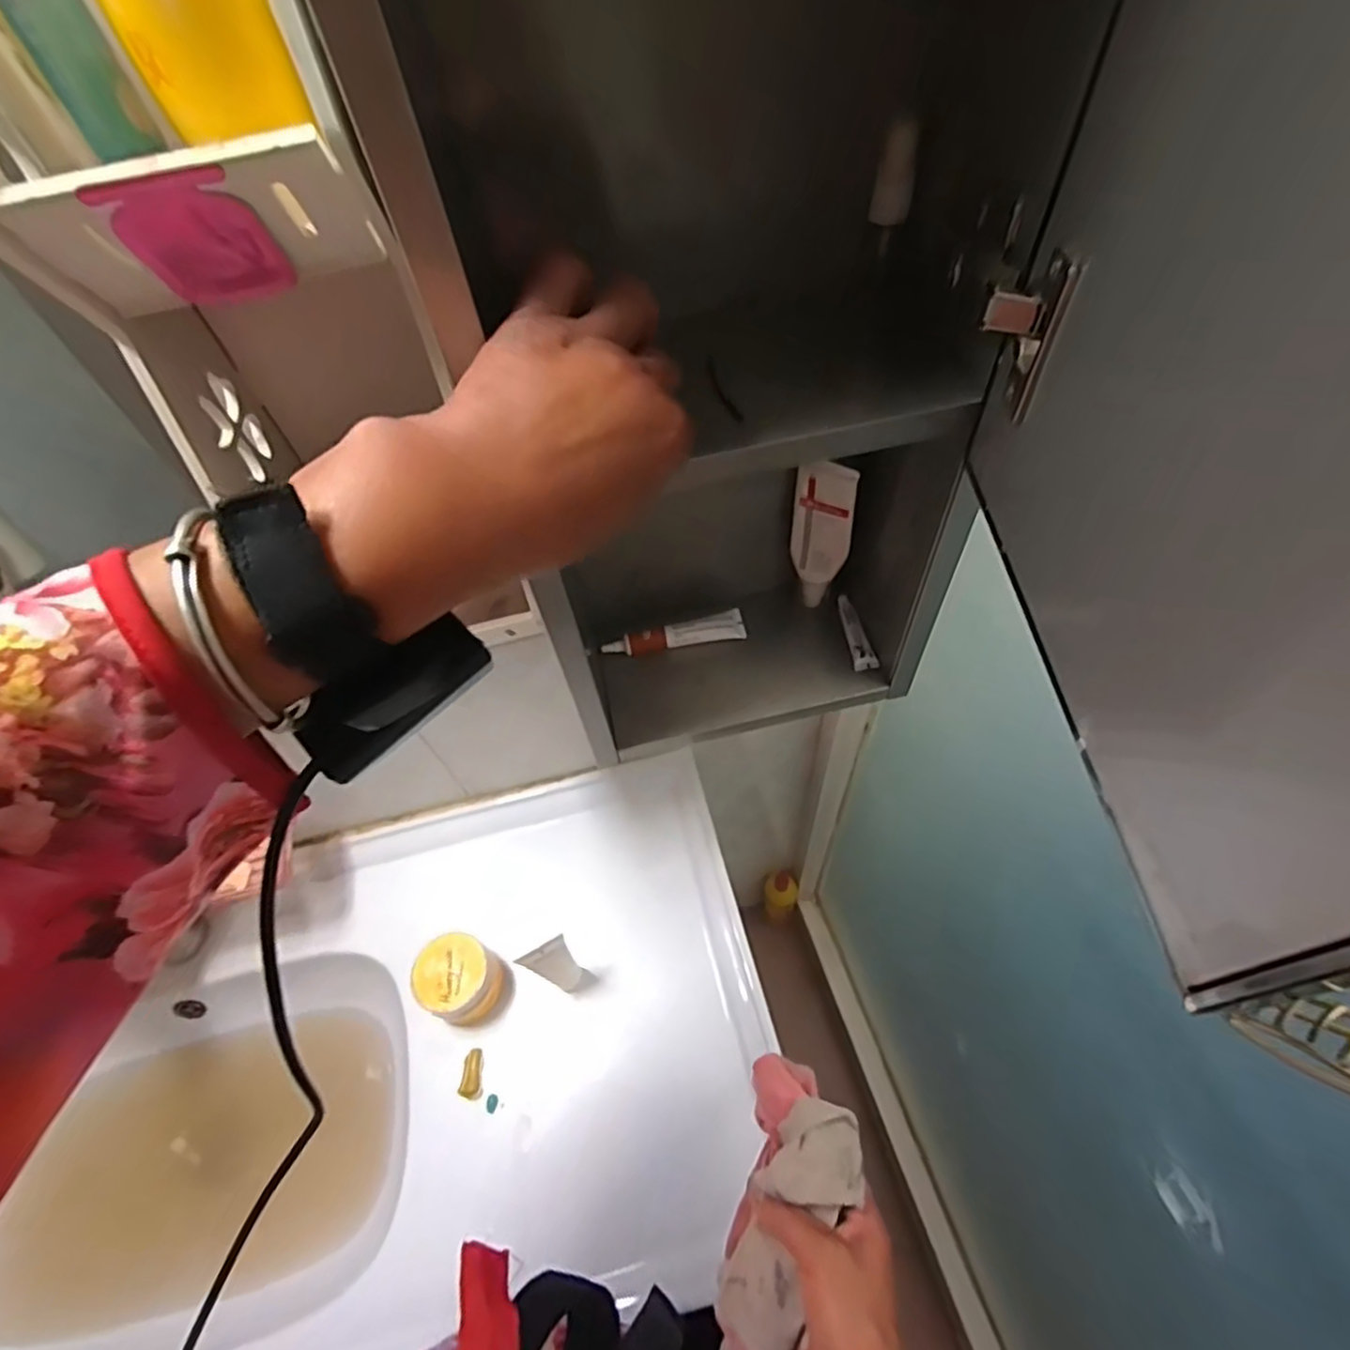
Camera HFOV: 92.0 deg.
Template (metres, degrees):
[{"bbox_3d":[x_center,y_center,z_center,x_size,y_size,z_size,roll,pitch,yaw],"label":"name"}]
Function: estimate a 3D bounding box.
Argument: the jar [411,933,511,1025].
[{"bbox_3d":[-0.202,0.292,0.624,0.067,0.077,0.066,-3,54,4],"label":"jar"}]

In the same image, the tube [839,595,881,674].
[{"bbox_3d":[0.149,-0.035,0.537,0.018,0.010,0.072,-9,54,0],"label":"tube"}]

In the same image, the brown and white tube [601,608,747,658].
[{"bbox_3d":[0.000,-0.033,0.543,0.117,0.015,0.023,-12,54,-3],"label":"brown and white tube"}]

